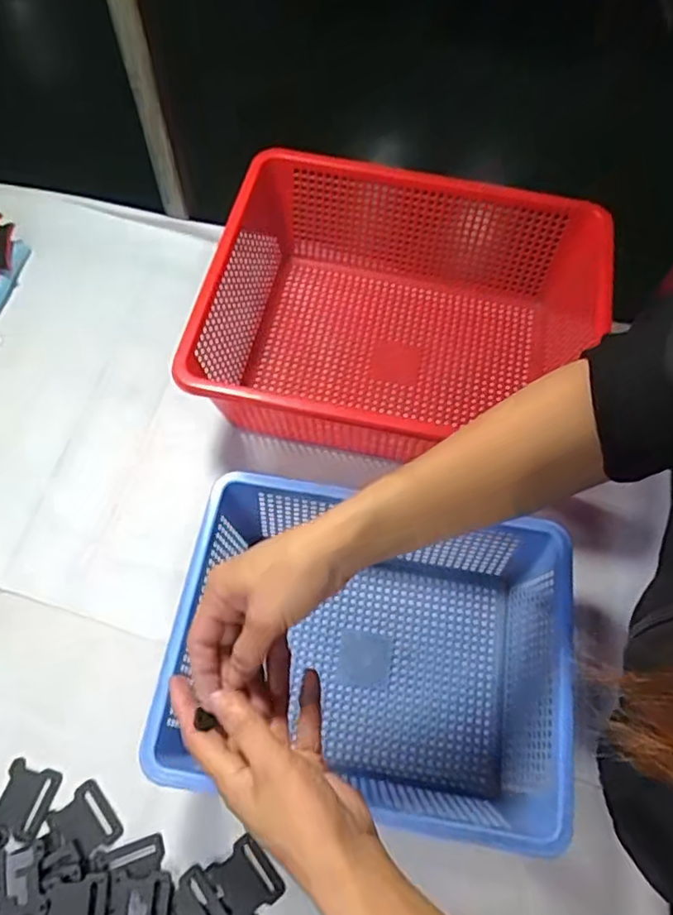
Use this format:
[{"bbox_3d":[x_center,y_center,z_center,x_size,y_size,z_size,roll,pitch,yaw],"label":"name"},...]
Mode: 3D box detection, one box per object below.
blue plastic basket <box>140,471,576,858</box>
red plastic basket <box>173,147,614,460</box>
[{"bbox_3d":[0.024,0.163,0.515,0.298,0.113,0.231,10,63,2],"label":"blue plastic basket"},{"bbox_3d":[0.068,-0.132,0.647,0.382,0.139,0.310,13,63,3],"label":"red plastic basket"}]

